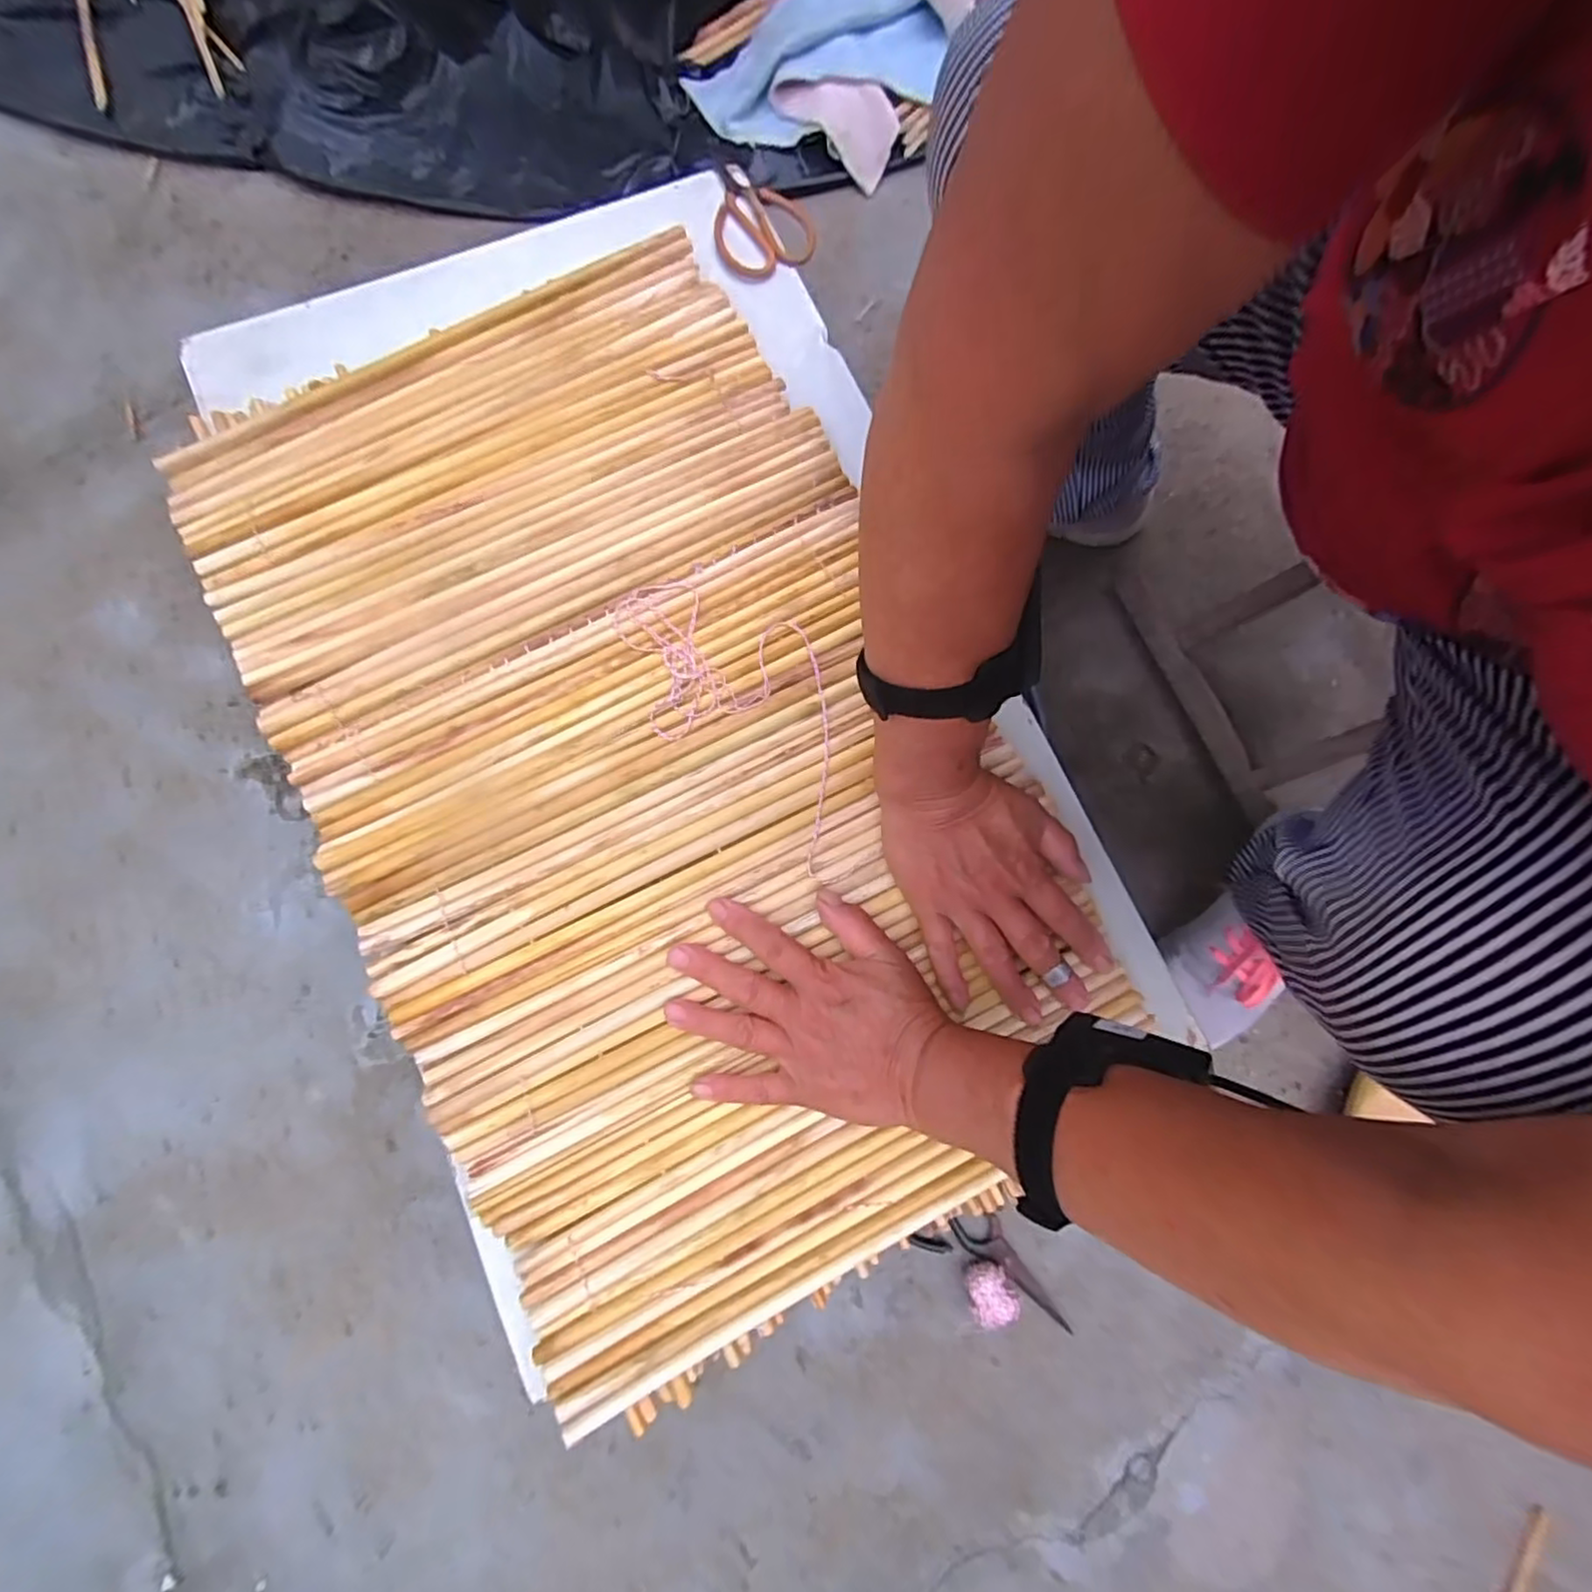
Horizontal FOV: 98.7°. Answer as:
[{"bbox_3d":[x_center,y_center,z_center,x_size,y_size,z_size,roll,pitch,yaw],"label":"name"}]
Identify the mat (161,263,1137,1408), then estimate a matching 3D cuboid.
[{"bbox_3d":[-0.098,-0.042,0.432,0.394,0.012,0.652,-28,81,-8],"label":"mat"}]

